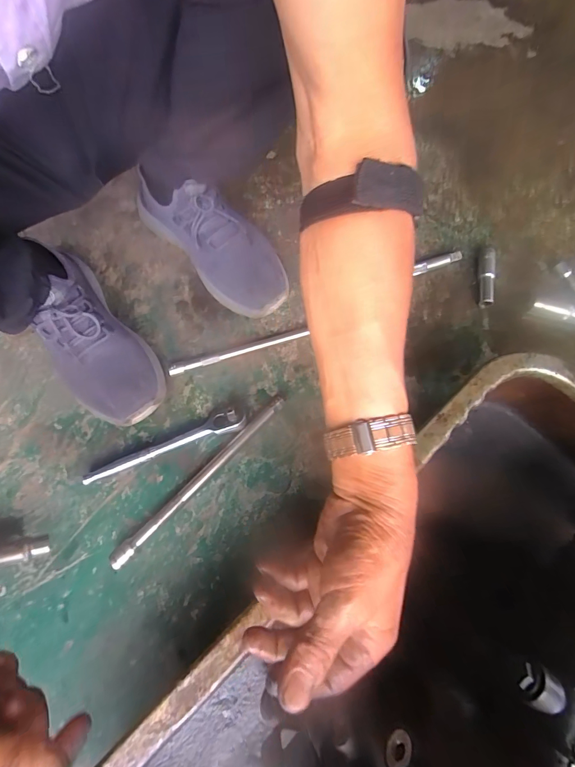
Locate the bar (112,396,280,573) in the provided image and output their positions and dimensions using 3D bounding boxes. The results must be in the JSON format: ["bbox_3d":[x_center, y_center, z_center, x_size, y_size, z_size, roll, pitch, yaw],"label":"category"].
[{"bbox_3d":[-0.095,0.105,0.418,0.017,0.020,0.249,42,77,14],"label":"bar"}]

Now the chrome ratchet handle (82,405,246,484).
[{"bbox_3d":[-0.144,0.067,0.427,0.193,0.024,0.030,-19,72,-5],"label":"chrome ratchet handle"}]

